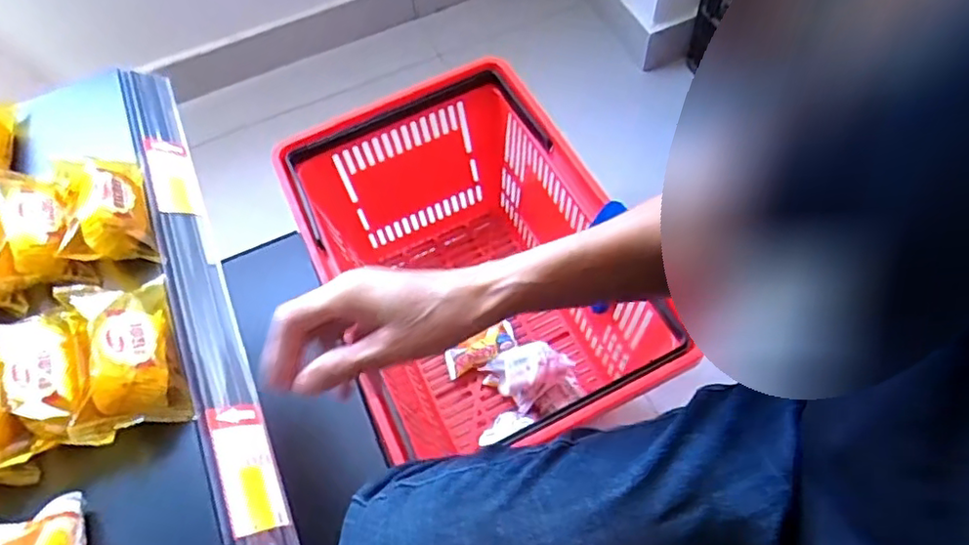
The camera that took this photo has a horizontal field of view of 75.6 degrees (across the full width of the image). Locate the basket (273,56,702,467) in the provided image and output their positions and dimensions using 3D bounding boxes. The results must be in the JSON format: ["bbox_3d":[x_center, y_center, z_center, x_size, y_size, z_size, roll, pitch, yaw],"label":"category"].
[{"bbox_3d":[-0.006,0.005,0.817,0.339,0.272,0.446,-26,62,-10],"label":"basket"}]

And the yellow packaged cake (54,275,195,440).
[{"bbox_3d":[-0.259,0.055,0.447,0.064,0.039,0.118,-21,61,-7],"label":"yellow packaged cake"}]

